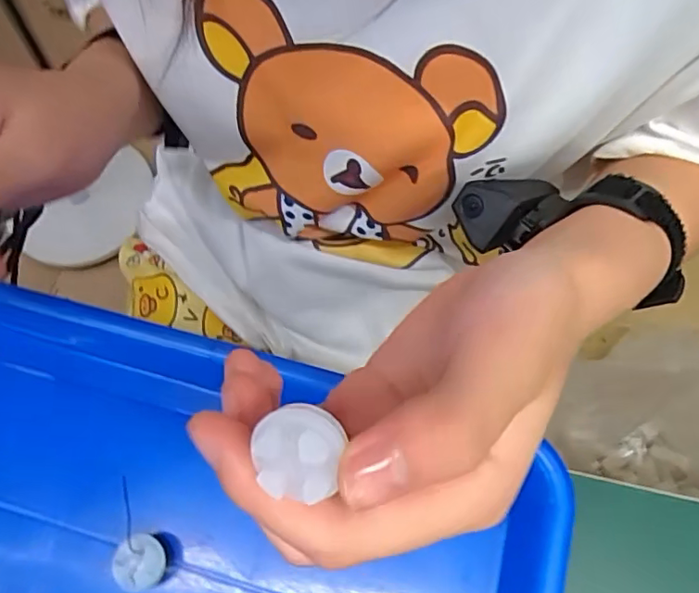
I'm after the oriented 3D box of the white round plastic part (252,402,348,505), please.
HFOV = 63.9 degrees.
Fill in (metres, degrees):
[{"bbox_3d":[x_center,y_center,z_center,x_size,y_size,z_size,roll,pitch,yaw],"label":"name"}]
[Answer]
[{"bbox_3d":[-0.011,0.032,0.116,0.017,0.009,0.017,8,67,5],"label":"white round plastic part"}]

